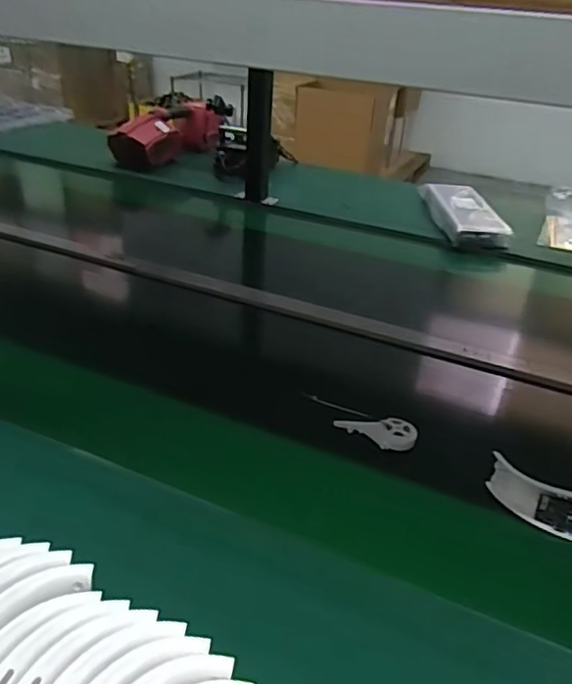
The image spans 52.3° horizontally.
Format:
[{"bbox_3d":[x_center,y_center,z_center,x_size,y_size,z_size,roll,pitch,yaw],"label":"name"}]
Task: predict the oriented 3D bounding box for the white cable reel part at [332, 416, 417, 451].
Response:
[{"bbox_3d":[0.106,0.105,0.685,0.092,0.018,0.039,5,31,0],"label":"white cable reel part"}]

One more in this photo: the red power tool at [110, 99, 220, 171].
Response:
[{"bbox_3d":[-0.328,-0.569,1.600,0.132,0.124,0.313,19,34,22],"label":"red power tool"}]

